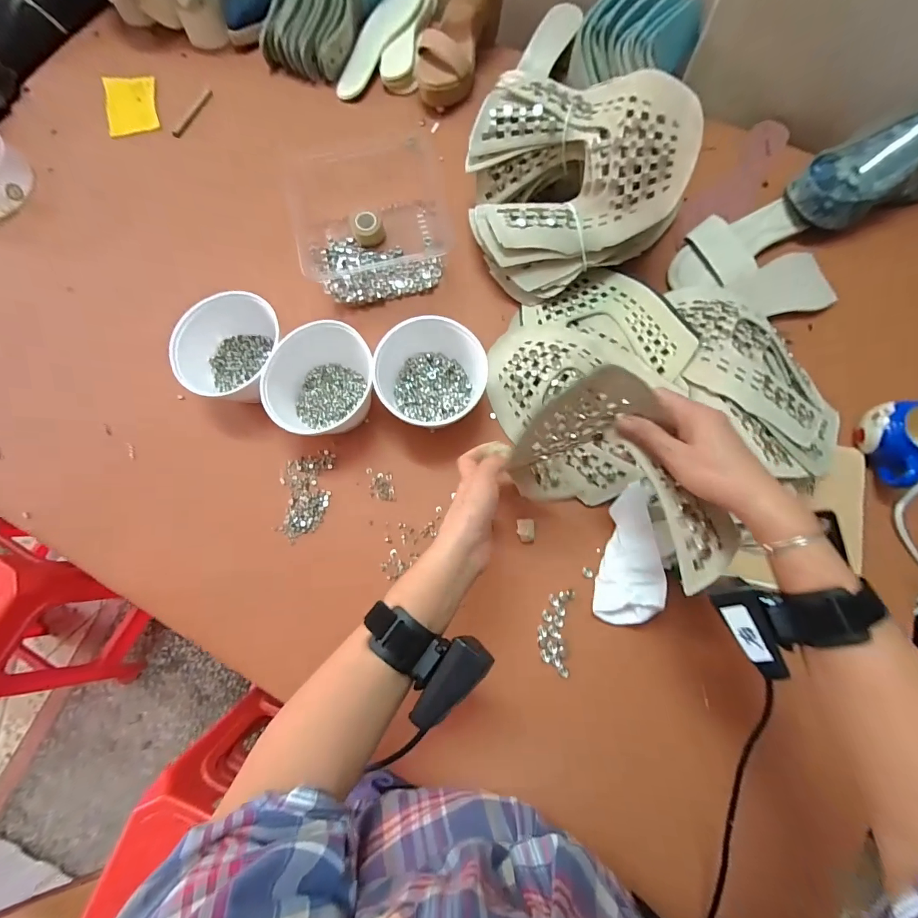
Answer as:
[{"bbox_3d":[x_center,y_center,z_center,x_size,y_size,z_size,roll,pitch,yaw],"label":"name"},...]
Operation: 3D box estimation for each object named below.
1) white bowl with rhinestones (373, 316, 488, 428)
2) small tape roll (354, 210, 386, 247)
[{"bbox_3d":[-0.032,-0.098,0.508,0.124,0.082,0.117,0,76,1],"label":"white bowl with rhinestones"},{"bbox_3d":[-0.127,-0.324,0.591,0.041,0.034,0.034,-17,76,-3],"label":"small tape roll"}]

